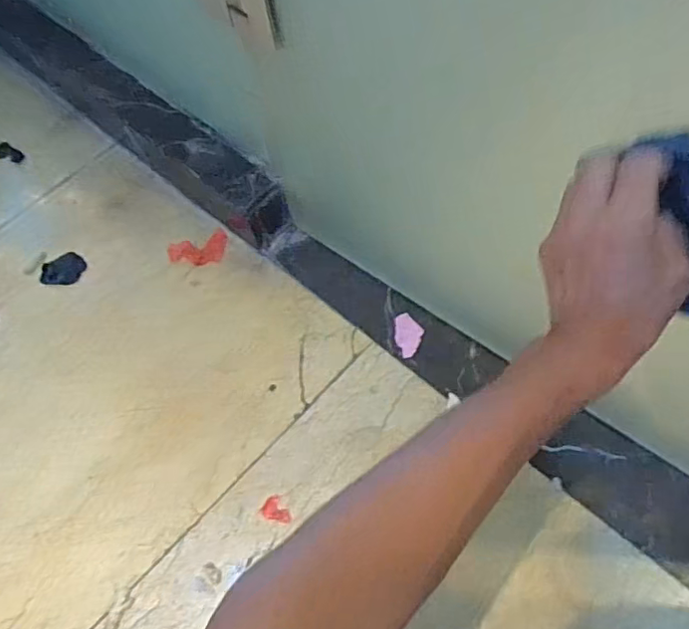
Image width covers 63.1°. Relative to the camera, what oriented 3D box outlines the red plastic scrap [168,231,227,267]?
[{"bbox_3d":[-0.210,-0.091,0.814,0.087,0.013,0.048,-20,62,-5],"label":"red plastic scrap"}]

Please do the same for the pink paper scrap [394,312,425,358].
[{"bbox_3d":[0.082,0.026,0.712,0.034,0.005,0.063,-4,61,4],"label":"pink paper scrap"}]

